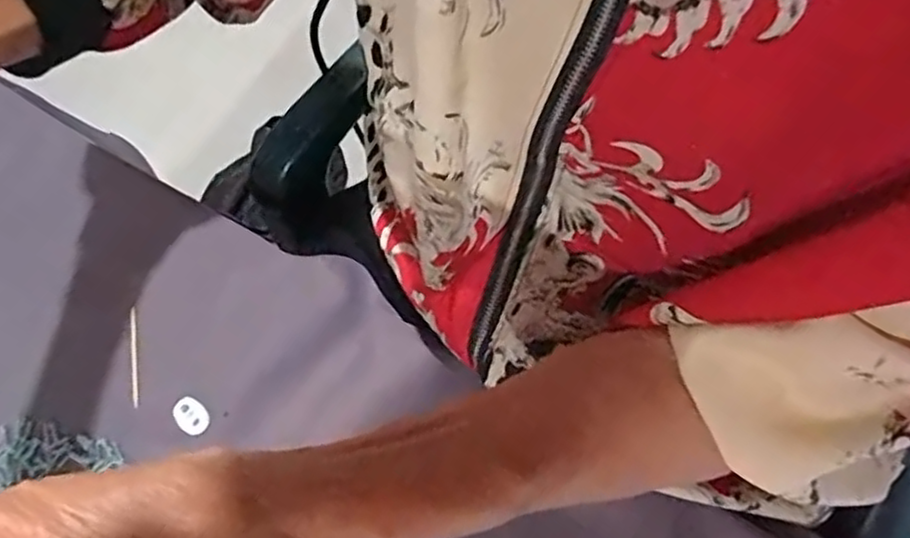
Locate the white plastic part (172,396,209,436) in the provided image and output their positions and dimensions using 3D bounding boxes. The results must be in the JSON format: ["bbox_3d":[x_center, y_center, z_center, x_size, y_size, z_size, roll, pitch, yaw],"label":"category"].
[{"bbox_3d":[-0.149,0.083,0.387,0.022,0.007,0.016,37,74,15],"label":"white plastic part"}]

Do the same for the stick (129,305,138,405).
[{"bbox_3d":[-0.188,0.051,0.402,0.004,0.004,0.059,-10,68,-2],"label":"stick"}]

